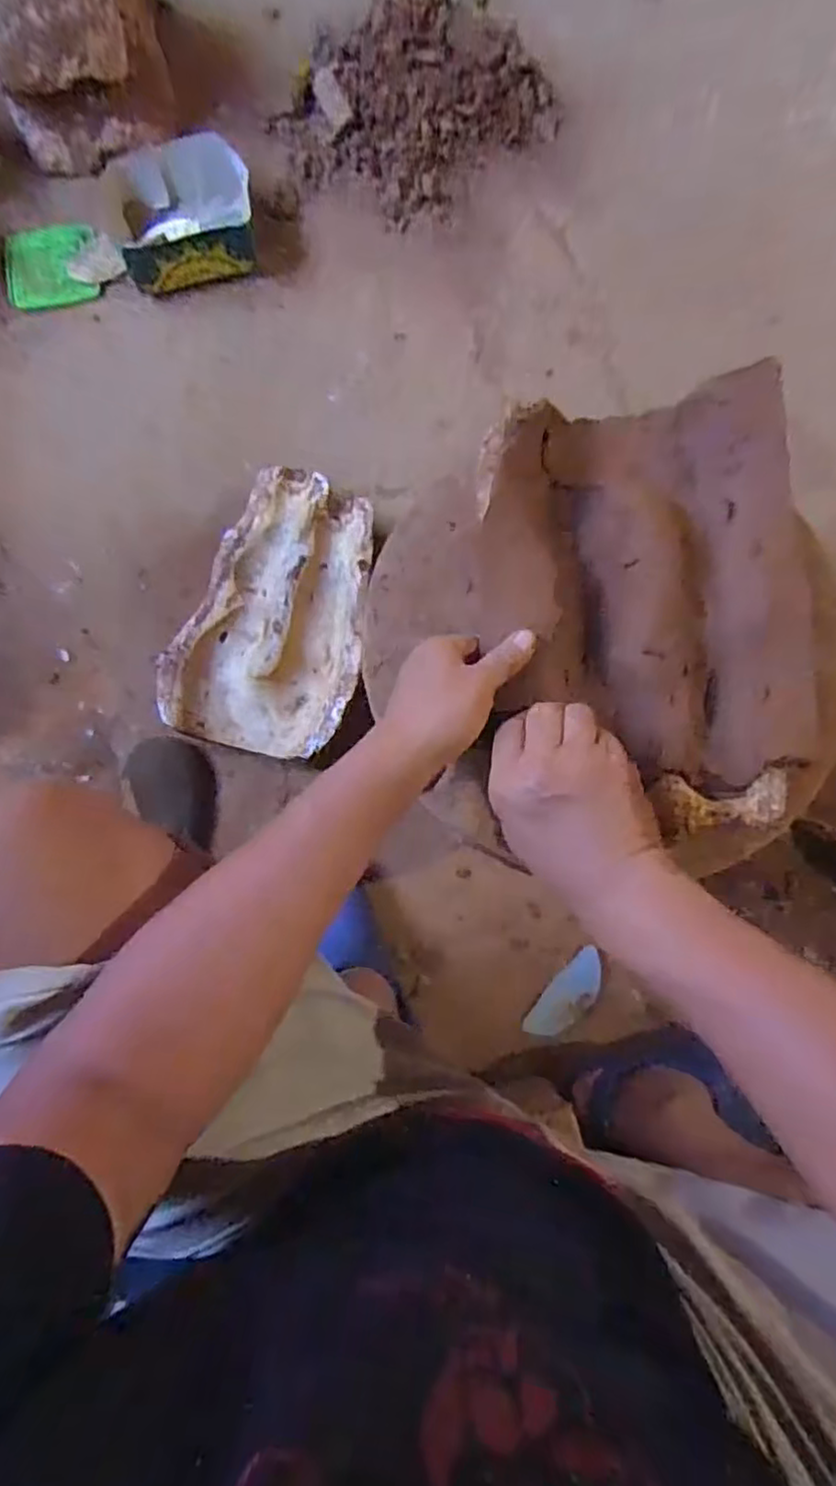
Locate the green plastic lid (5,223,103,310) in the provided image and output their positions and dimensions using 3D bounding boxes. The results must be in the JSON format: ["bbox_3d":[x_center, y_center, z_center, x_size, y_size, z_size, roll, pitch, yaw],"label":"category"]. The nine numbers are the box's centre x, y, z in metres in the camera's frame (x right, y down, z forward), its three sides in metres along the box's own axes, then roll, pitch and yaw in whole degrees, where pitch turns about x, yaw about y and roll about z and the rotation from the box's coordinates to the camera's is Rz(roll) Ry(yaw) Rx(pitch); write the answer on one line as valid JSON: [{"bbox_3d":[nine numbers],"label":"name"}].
[{"bbox_3d":[-0.540,-0.706,0.968,0.136,0.007,0.139,0,81,2],"label":"green plastic lid"}]

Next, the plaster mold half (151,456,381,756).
[{"bbox_3d":[-0.171,-0.164,0.818,0.224,0.083,0.347,12,81,4],"label":"plaster mold half"}]

